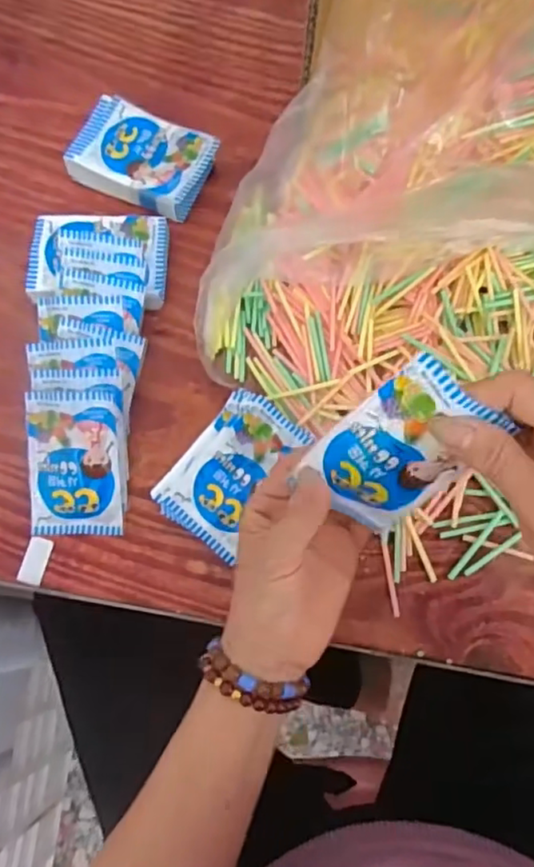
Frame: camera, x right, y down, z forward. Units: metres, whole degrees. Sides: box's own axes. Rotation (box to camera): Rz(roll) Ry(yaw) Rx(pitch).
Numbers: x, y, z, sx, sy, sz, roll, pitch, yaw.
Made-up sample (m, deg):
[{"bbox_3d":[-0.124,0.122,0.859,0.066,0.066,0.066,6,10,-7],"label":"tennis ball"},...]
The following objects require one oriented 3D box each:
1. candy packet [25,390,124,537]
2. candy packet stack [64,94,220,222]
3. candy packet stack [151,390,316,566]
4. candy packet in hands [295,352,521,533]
[{"bbox_3d":[-0.137,0.022,0.430,0.065,0.011,0.103,1,99,1],"label":"candy packet"},{"bbox_3d":[-0.103,-0.229,0.506,0.109,0.030,0.075,22,76,8],"label":"candy packet stack"},{"bbox_3d":[-0.025,0.025,0.435,0.069,0.022,0.110,35,77,11],"label":"candy packet stack"},{"bbox_3d":[0.064,0.011,0.300,0.060,0.100,0.009,36,39,-6],"label":"candy packet in hands"}]

